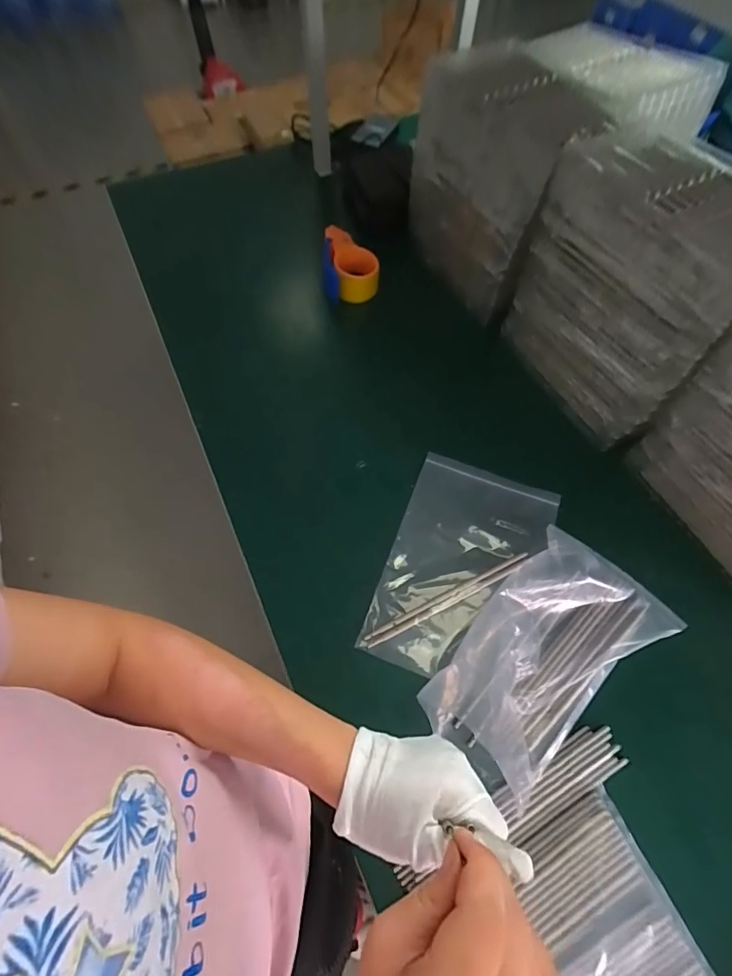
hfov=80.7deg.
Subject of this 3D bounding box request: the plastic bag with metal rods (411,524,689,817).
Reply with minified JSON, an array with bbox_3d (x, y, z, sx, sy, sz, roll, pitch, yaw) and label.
[{"bbox_3d":[0.213,0.186,0.491,0.301,0.061,0.169,-40,70,-17],"label":"plastic bag with metal rods"}]

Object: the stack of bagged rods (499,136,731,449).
[{"bbox_3d":[0.357,-0.256,0.581,0.165,0.280,0.271,-30,67,-14],"label":"stack of bagged rods"}]

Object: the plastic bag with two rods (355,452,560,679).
[{"bbox_3d":[0.129,0.101,0.578,0.186,0.017,0.299,20,66,10],"label":"plastic bag with two rods"}]

